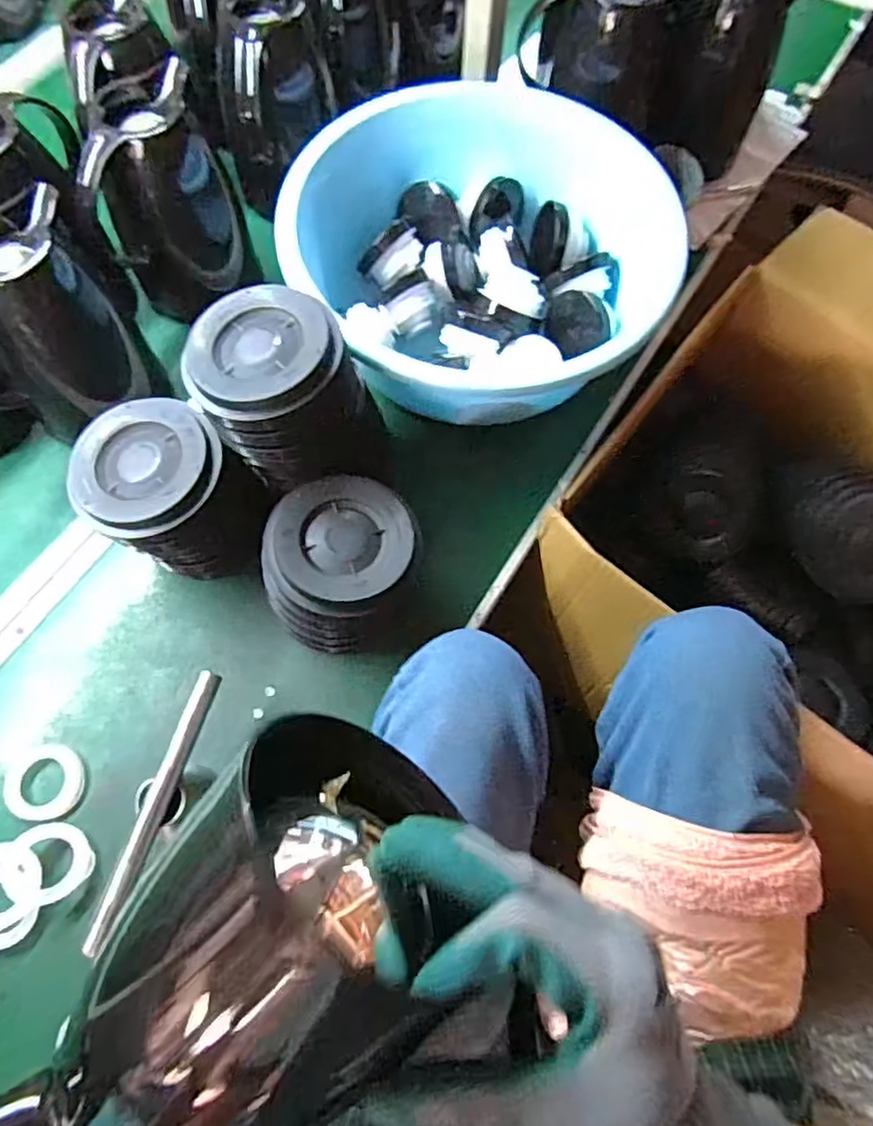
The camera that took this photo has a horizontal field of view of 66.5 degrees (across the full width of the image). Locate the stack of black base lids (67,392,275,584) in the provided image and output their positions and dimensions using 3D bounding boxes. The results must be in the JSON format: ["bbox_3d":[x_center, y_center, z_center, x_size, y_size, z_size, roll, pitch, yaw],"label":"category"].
[{"bbox_3d":[-0.229,-0.056,0.576,0.119,0.126,0.118,24,69,8],"label":"stack of black base lids"}]

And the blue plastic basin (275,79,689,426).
[{"bbox_3d":[0.046,-0.310,0.672,0.339,0.114,0.352,0,68,-1],"label":"blue plastic basin"}]

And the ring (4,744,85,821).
[{"bbox_3d":[-0.321,0.179,0.541,0.059,0.008,0.058,0,68,-1],"label":"ring"}]

